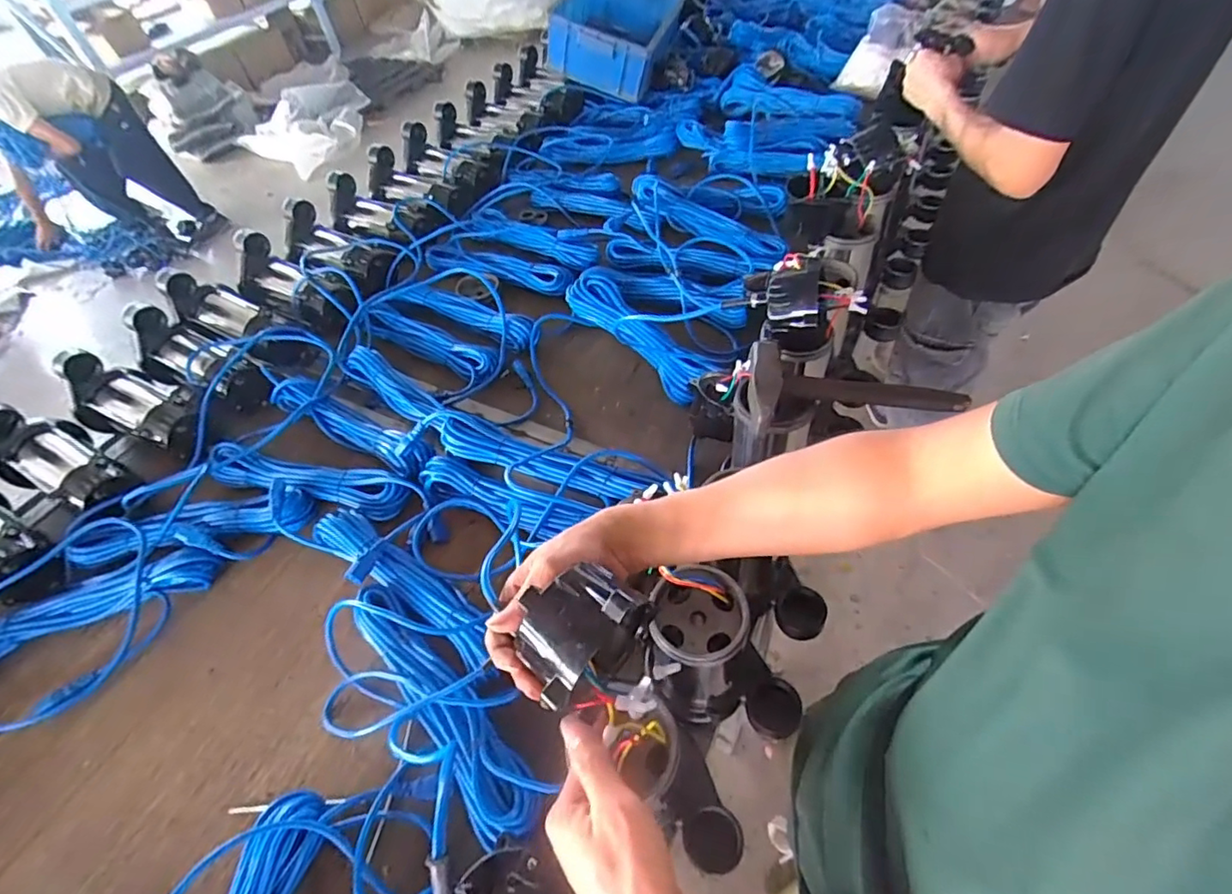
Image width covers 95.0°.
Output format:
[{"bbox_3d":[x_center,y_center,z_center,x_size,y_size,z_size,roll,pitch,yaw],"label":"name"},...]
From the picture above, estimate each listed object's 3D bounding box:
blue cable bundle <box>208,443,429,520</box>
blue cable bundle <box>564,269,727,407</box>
[{"bbox_3d":[-0.462,0.045,0.848,0.373,0.029,0.062,10,54,15],"label":"blue cable bundle"},{"bbox_3d":[0.037,-0.211,0.974,0.096,0.062,0.344,-34,55,-18],"label":"blue cable bundle"}]

